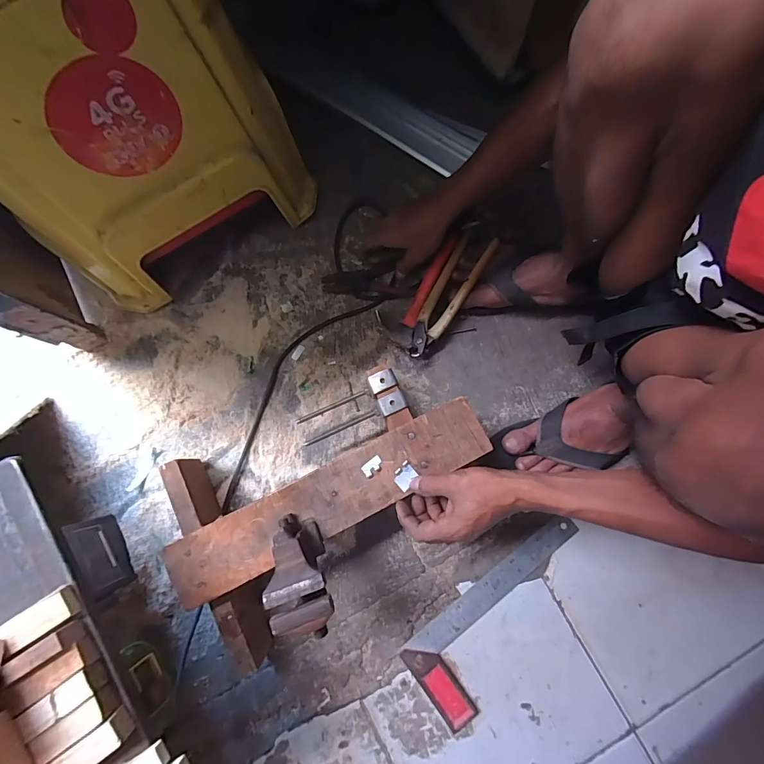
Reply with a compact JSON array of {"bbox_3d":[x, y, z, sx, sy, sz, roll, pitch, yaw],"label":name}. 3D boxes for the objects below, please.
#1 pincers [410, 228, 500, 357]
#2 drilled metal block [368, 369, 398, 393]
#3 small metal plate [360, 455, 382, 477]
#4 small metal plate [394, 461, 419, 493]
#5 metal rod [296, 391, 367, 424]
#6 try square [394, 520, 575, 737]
[{"bbox_3d":[0.104,-0.134,0.601,0.056,0.018,0.210,27,84,10],"label":"pincers"},{"bbox_3d":[0.001,-0.002,0.535,0.035,0.007,0.026,-22,80,-5],"label":"drilled metal block"},{"bbox_3d":[-0.012,0.103,0.485,0.026,0.004,0.015,-39,82,-7],"label":"small metal plate"},{"bbox_3d":[0.028,0.115,0.484,0.025,0.004,0.029,42,81,7],"label":"small metal plate"},{"bbox_3d":[-0.070,0.034,0.549,0.104,0.008,0.007,-23,80,-5],"label":"metal rod"},{"bbox_3d":[0.175,0.323,0.546,0.297,0.010,0.117,-38,82,-7],"label":"try square"}]

